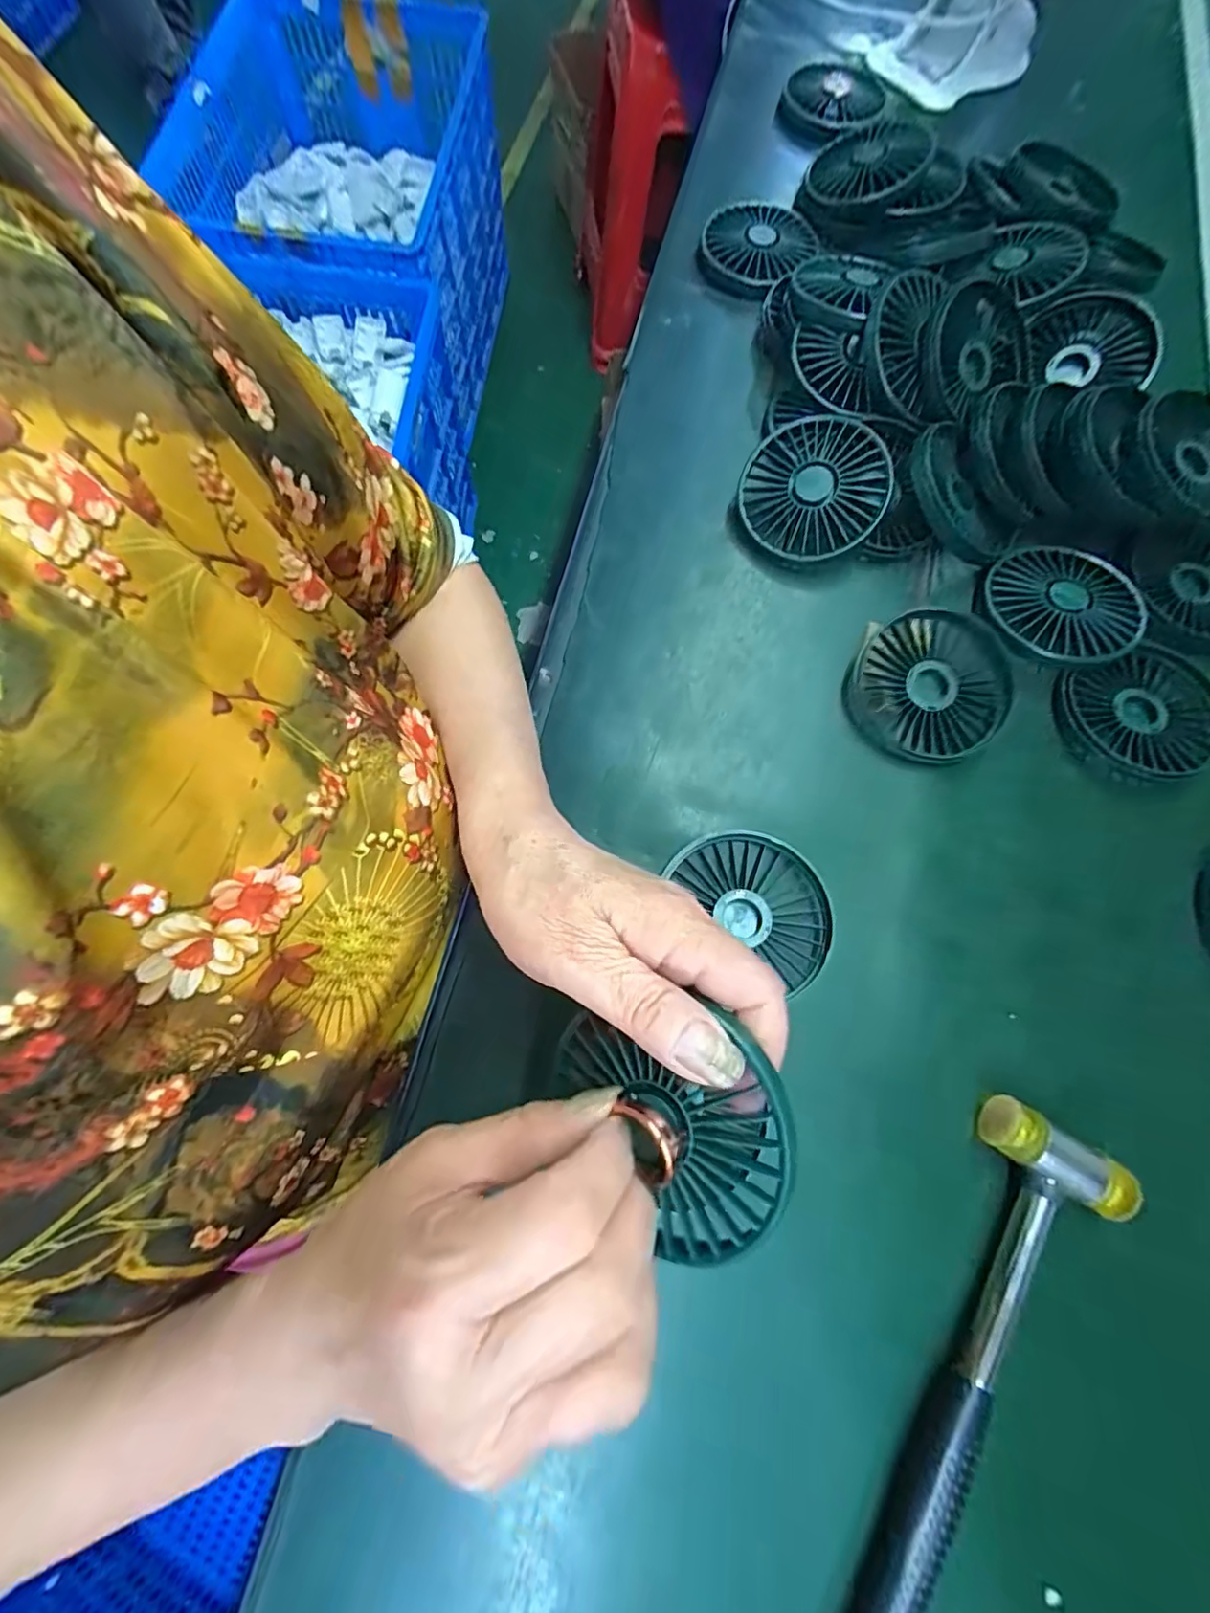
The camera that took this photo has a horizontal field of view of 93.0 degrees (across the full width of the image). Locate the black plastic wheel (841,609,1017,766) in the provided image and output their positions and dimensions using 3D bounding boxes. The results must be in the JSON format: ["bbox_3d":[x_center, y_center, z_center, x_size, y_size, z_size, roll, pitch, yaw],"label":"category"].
[{"bbox_3d":[0.189,-0.070,0.331,0.097,0.017,0.082,-42,78,-12],"label":"black plastic wheel"}]

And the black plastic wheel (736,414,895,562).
[{"bbox_3d":[0.131,-0.198,0.365,0.086,0.024,0.086,0,87,11],"label":"black plastic wheel"}]

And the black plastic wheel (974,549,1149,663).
[{"bbox_3d":[0.273,-0.121,0.346,0.088,0.015,0.084,0,73,-1],"label":"black plastic wheel"}]

